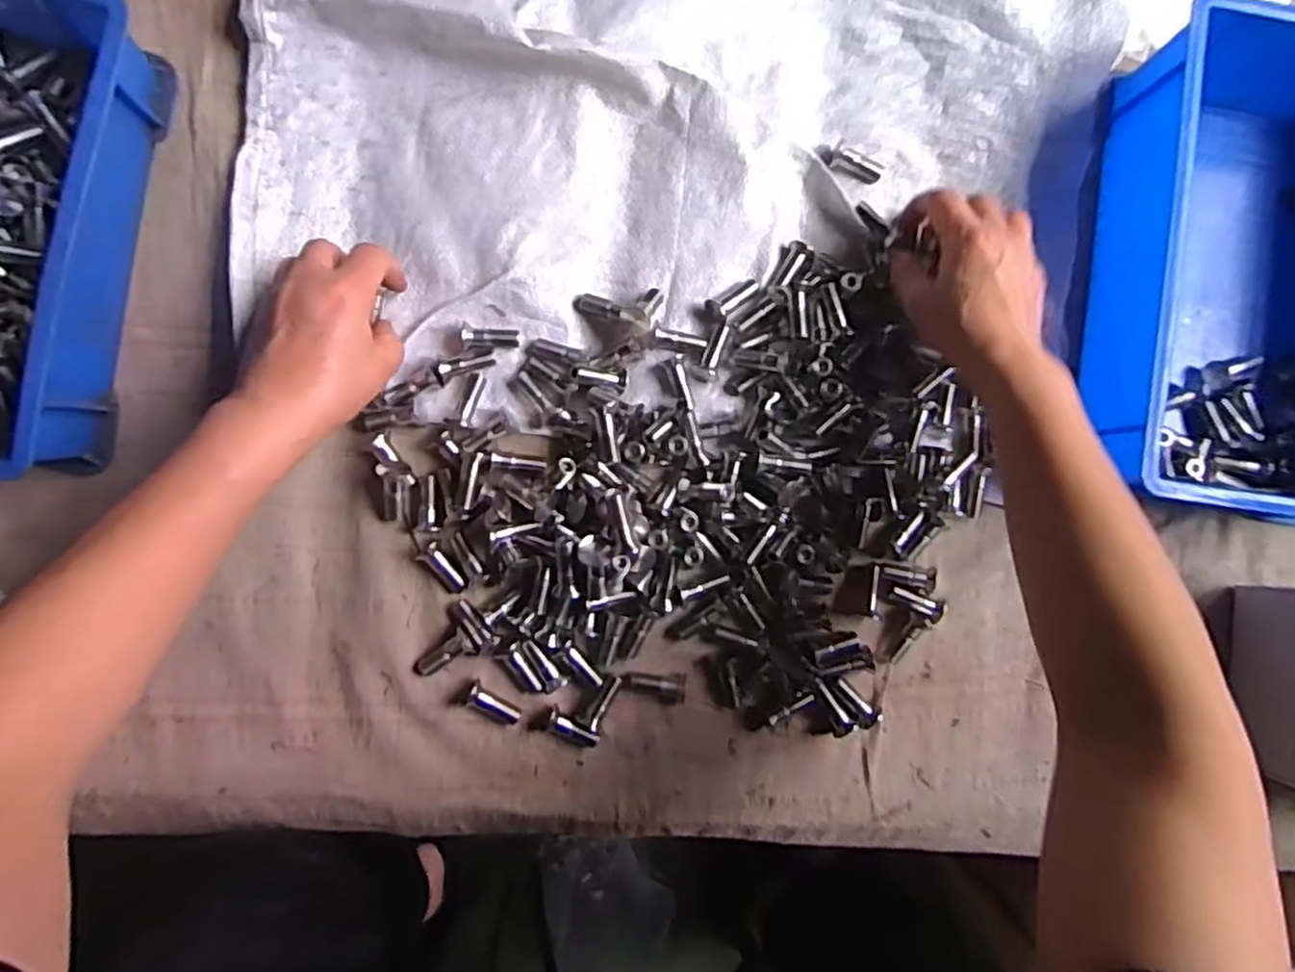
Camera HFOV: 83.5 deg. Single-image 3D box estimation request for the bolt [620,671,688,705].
[{"bbox_3d":[0.004,0.124,0.447,0.040,0.015,0.019,7,88,-6],"label":"bolt"}]

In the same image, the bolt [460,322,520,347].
[{"bbox_3d":[-0.097,-0.093,0.448,0.036,0.012,0.015,0,85,-23],"label":"bolt"}]

